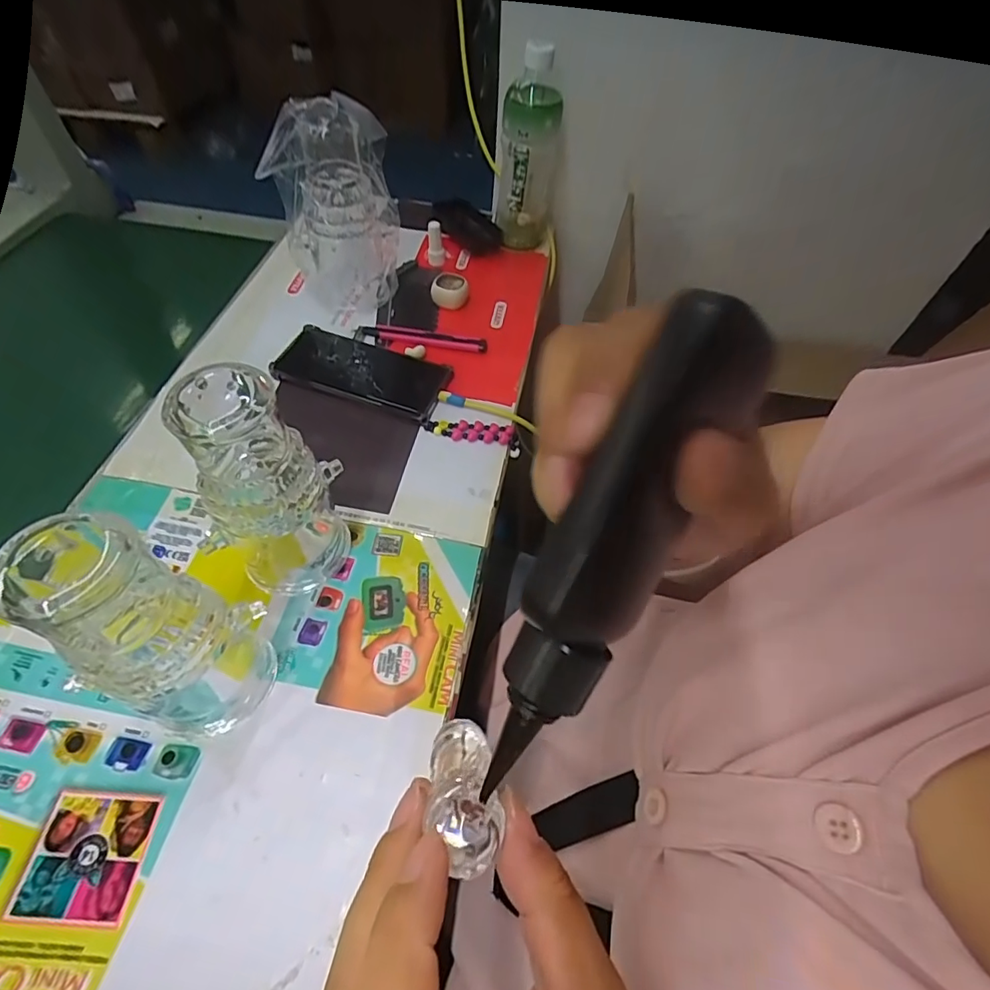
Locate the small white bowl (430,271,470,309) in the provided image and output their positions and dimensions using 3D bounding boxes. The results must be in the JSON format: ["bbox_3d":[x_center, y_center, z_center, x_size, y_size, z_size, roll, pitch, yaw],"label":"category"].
[{"bbox_3d":[-0.051,-0.232,0.594,0.037,0.024,0.034,11,54,4],"label":"small white bowl"}]

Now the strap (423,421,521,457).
[{"bbox_3d":[-0.021,-0.060,0.492,0.088,0.007,0.021,9,54,2],"label":"strap"}]

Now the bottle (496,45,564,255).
[{"bbox_3d":[0.037,-0.384,0.599,0.061,0.206,0.055,3,54,-2],"label":"bottle"}]

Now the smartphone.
[{"bbox_3d":[-0.130,-0.123,0.525,0.163,0.014,0.078,18,55,9],"label":"smartphone"}]

